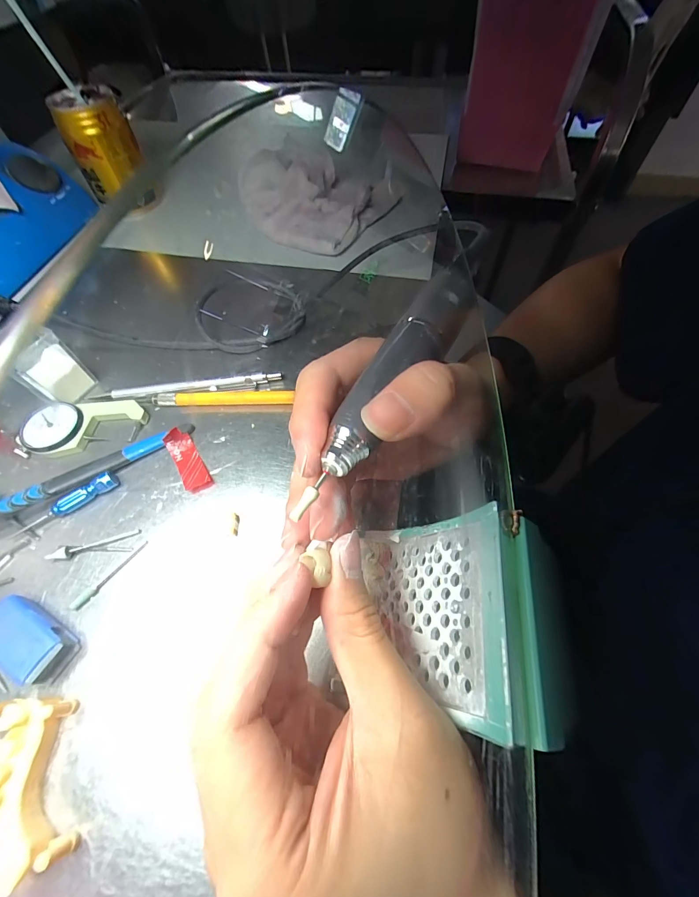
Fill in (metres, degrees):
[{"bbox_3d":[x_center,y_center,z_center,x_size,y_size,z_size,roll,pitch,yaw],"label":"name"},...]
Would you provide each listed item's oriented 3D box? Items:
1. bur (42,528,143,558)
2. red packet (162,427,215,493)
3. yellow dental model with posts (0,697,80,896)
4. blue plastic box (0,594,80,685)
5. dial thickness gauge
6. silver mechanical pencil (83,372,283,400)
[{"bbox_3d":[-0.146,0.055,0.201,0.048,0.005,0.007,-15,62,-7],"label":"bur"},{"bbox_3d":[-0.104,0.008,0.224,0.016,0.009,0.046,-30,65,-15],"label":"red packet"},{"bbox_3d":[-0.134,0.137,0.146,0.028,0.019,0.060,-18,62,-9],"label":"yellow dental model with posts"},{"bbox_3d":[-0.158,0.093,0.172,0.043,0.018,0.024,25,65,14],"label":"blue plastic box"},{"bbox_3d":[-0.183,-0.016,0.238,0.076,0.012,0.039,-11,62,-5],"label":"dial thickness gauge"},{"bbox_3d":[-0.116,-0.044,0.255,0.132,0.008,0.011,-5,61,-1],"label":"silver mechanical pencil"}]

